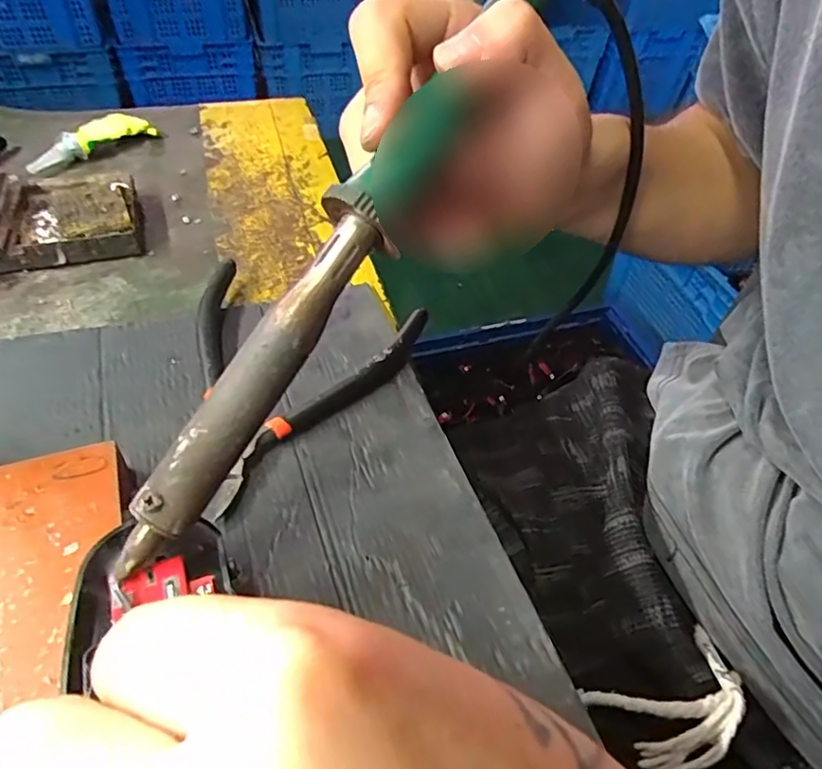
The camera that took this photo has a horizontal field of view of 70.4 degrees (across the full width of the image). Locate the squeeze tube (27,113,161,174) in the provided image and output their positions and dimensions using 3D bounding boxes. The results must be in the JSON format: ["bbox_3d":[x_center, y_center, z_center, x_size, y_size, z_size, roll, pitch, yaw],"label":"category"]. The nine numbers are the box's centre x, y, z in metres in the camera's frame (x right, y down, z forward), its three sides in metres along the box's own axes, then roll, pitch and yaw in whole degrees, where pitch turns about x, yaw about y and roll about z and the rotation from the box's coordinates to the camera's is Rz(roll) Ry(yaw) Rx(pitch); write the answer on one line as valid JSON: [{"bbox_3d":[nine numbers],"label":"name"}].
[{"bbox_3d":[-0.233,-0.176,0.424,0.022,0.019,0.094,28,52,19],"label":"squeeze tube"}]

